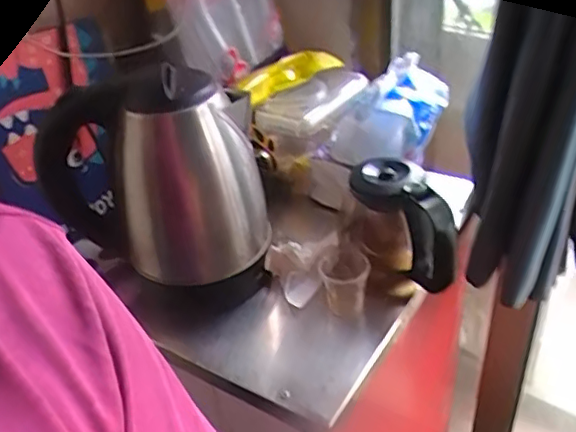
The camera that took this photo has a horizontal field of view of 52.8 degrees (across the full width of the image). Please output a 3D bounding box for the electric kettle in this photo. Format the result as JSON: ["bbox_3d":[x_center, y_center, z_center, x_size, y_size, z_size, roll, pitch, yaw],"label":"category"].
[{"bbox_3d":[-0.124,-0.020,0.593,0.193,0.226,0.136,5,36,15],"label":"electric kettle"}]

